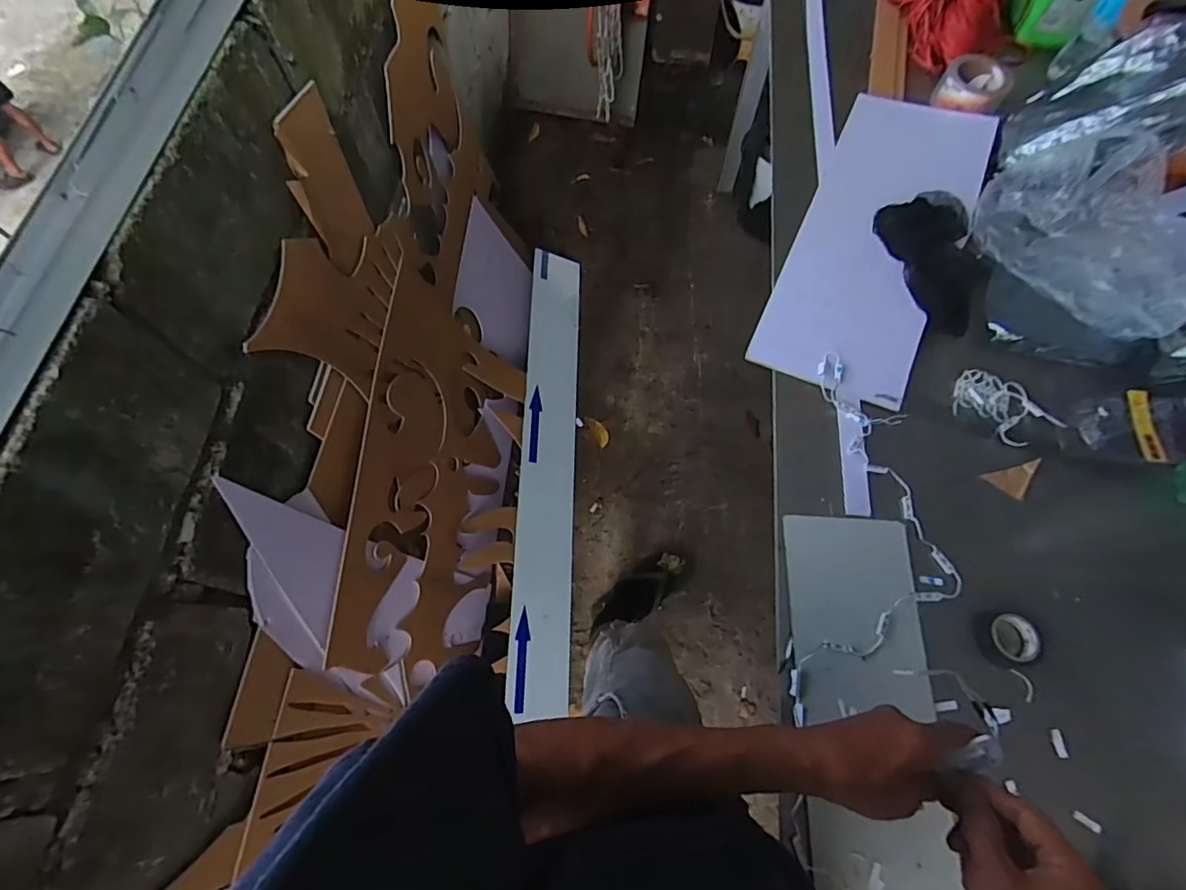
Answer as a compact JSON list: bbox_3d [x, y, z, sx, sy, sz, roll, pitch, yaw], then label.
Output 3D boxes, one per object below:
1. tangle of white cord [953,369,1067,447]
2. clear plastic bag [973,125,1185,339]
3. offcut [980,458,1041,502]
[{"bbox_3d":[0.514,-0.045,0.681,0.119,0.017,0.073,39,72,13],"label":"tangle of white cord"},{"bbox_3d":[0.610,-0.255,0.659,0.130,0.123,0.245,-14,70,-7],"label":"clear plastic bag"},{"bbox_3d":[0.513,0.045,0.656,0.063,0.008,0.038,-17,72,4],"label":"offcut"}]

